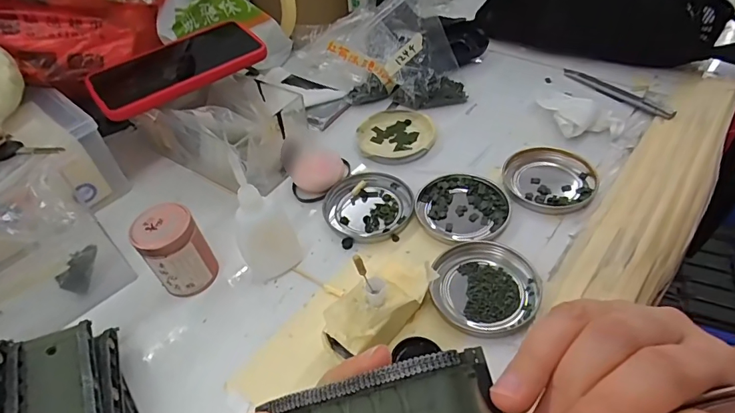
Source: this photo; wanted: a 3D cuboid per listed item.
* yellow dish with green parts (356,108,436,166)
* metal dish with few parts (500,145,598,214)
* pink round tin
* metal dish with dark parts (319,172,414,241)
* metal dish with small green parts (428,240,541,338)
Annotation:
[{"bbox_3d":[0.029,-0.074,0.472,0.078,0.009,0.082,0,47,6],"label":"yellow dish with green parts"},{"bbox_3d":[0.163,-0.023,0.415,0.079,0.013,0.079,-3,46,3],"label":"metal dish with few parts"},{"bbox_3d":[-0.148,0.036,0.353,0.043,0.064,0.041,-3,46,3],"label":"pink round tin"},{"bbox_3d":[0.002,0.000,0.412,0.075,0.012,0.077,-3,46,3],"label":"metal dish with dark parts"},{"bbox_3d":[0.088,0.059,0.340,0.076,0.007,0.074,-3,46,3],"label":"metal dish with small green parts"}]

